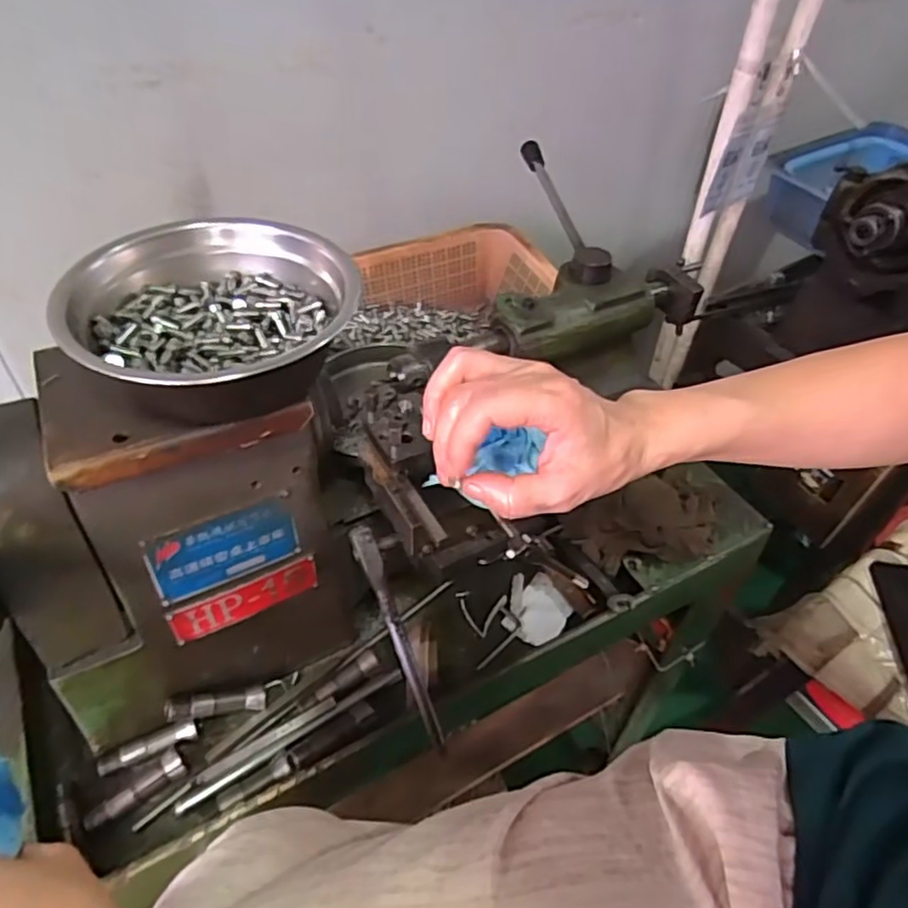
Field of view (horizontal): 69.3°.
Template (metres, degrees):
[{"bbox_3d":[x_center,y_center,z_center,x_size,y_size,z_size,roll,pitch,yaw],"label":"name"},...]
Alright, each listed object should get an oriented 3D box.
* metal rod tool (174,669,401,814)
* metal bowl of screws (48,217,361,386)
[{"bbox_3d":[-0.127,0.230,0.534,0.194,0.009,0.013,-25,52,-26],"label":"metal rod tool"},{"bbox_3d":[-0.146,-0.084,0.402,0.156,0.058,0.168,2,46,-2],"label":"metal bowl of screws"}]

